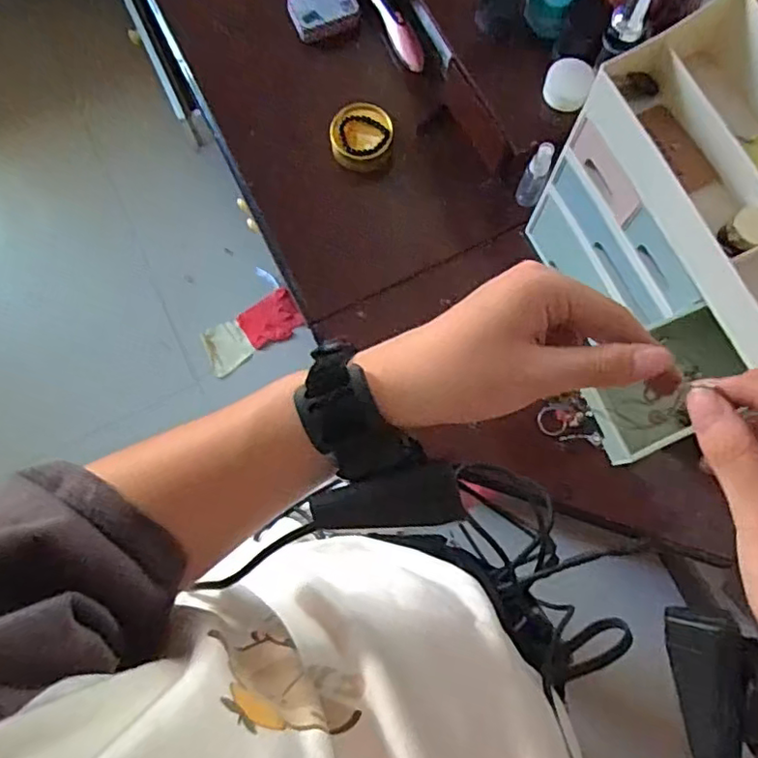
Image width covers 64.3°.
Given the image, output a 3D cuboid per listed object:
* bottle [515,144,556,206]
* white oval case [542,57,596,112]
[{"bbox_3d":[0.196,-0.254,0.758,0.026,0.102,0.025,0,77,1],"label":"bottle"},{"bbox_3d":[0.227,-0.351,0.722,0.054,0.020,0.055,27,112,18],"label":"white oval case"}]

